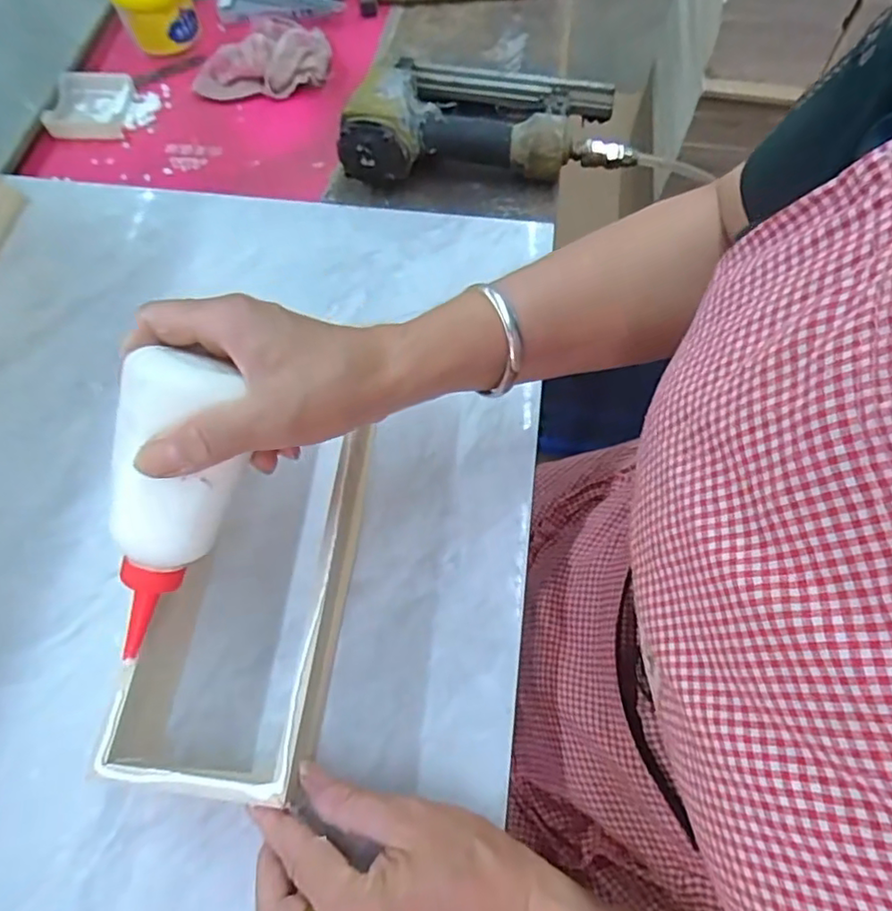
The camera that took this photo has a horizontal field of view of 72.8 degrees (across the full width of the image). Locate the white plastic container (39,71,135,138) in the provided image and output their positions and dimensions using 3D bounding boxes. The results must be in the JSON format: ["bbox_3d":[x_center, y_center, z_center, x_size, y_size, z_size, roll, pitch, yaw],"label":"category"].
[{"bbox_3d":[-0.363,-0.356,0.613,0.075,0.024,0.073,1,64,1],"label":"white plastic container"}]

